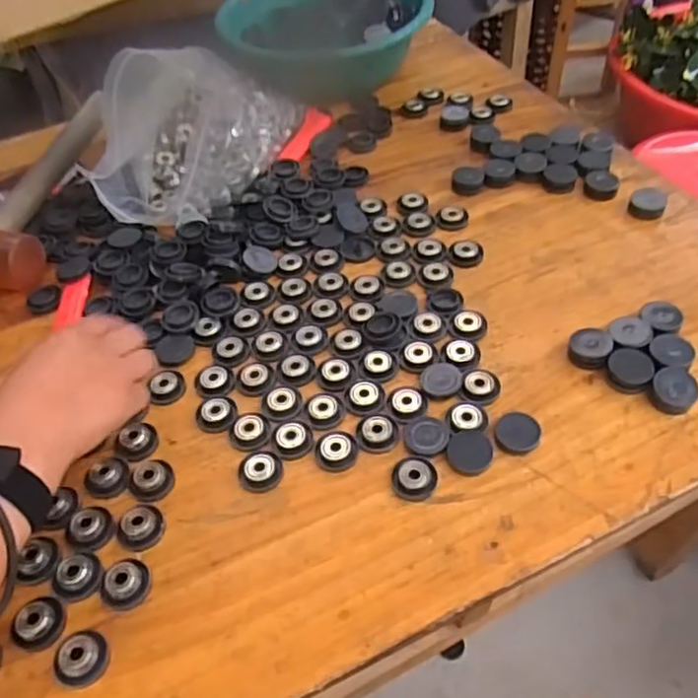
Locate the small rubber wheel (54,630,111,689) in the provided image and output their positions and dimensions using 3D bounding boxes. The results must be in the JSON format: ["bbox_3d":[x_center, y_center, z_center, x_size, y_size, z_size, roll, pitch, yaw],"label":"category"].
[{"bbox_3d":[-0.166,0.190,0.412,0.031,0.013,0.030,-3,49,3],"label":"small rubber wheel"}]

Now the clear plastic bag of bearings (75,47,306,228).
[{"bbox_3d":[-0.169,-0.251,0.703,0.159,0.120,0.254,18,53,20],"label":"clear plastic bag of bearings"}]

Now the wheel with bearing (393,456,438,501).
[{"bbox_3d":[0.047,0.090,0.475,0.030,0.009,0.032,-3,49,3],"label":"wheel with bearing"}]

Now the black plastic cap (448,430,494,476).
[{"bbox_3d":[0.087,0.075,0.484,0.032,0.004,0.032,-2,71,5],"label":"black plastic cap"}]

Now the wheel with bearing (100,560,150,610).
[{"bbox_3d":[-0.147,0.153,0.440,0.030,0.013,0.031,-3,49,3],"label":"wheel with bearing"}]

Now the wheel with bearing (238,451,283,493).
[{"bbox_3d":[-0.065,0.088,0.490,0.032,0.009,0.031,-3,49,3],"label":"wheel with bearing"}]

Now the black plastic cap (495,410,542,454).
[{"bbox_3d":[0.124,0.060,0.493,0.031,0.008,0.034,-3,49,3],"label":"black plastic cap"}]

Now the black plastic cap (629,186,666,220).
[{"bbox_3d":[0.289,-0.141,0.648,0.033,0.013,0.034,-3,49,3],"label":"black plastic cap"}]

